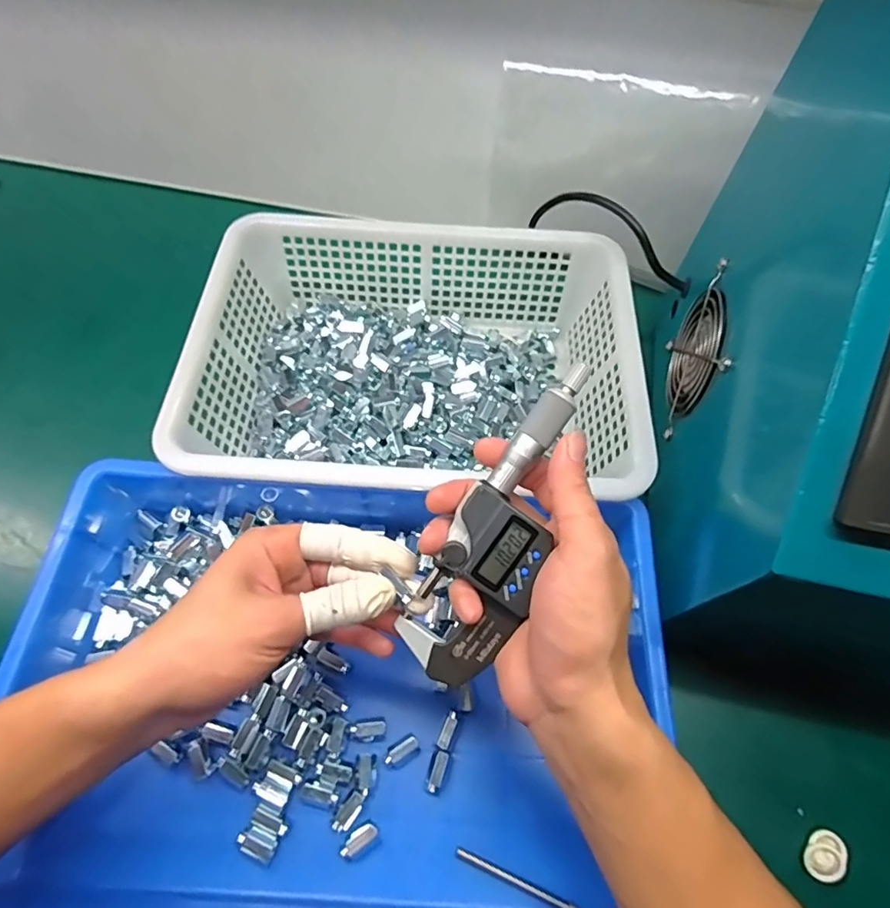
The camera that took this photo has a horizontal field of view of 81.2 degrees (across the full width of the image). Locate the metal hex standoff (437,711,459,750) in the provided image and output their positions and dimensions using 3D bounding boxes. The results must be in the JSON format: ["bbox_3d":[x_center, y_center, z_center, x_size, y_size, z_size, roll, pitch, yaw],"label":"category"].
[{"bbox_3d":[0.002,0.171,0.321,0.008,0.011,0.021,23,65,9],"label":"metal hex standoff"}]

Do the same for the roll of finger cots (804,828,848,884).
[{"bbox_3d":[0.222,0.235,0.303,0.020,0.011,0.026,39,68,16],"label":"roll of finger cots"}]

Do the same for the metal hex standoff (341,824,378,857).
[{"bbox_3d":[-0.049,0.219,0.295,0.021,0.008,0.009,-30,68,-14],"label":"metal hex standoff"}]

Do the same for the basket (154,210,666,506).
[{"bbox_3d":[-0.019,-0.070,0.408,0.314,0.089,0.224,3,63,-1],"label":"basket"}]

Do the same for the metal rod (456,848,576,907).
[{"bbox_3d":[0.040,0.239,0.290,0.070,0.005,0.005,21,66,10],"label":"metal rod"}]

